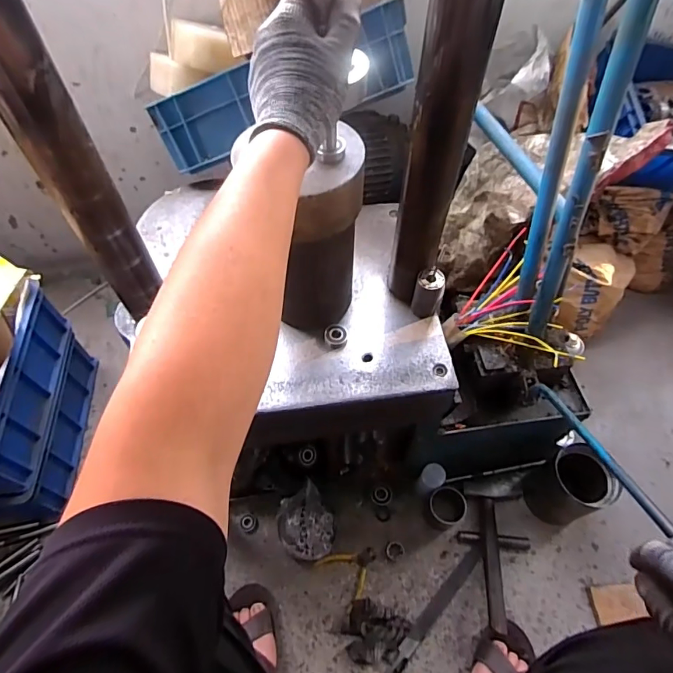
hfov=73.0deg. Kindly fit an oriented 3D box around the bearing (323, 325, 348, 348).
[{"bbox_3d":[-0.001,-0.001,0.671,0.034,0.014,0.035,0,57,0],"label":"bearing"}]

